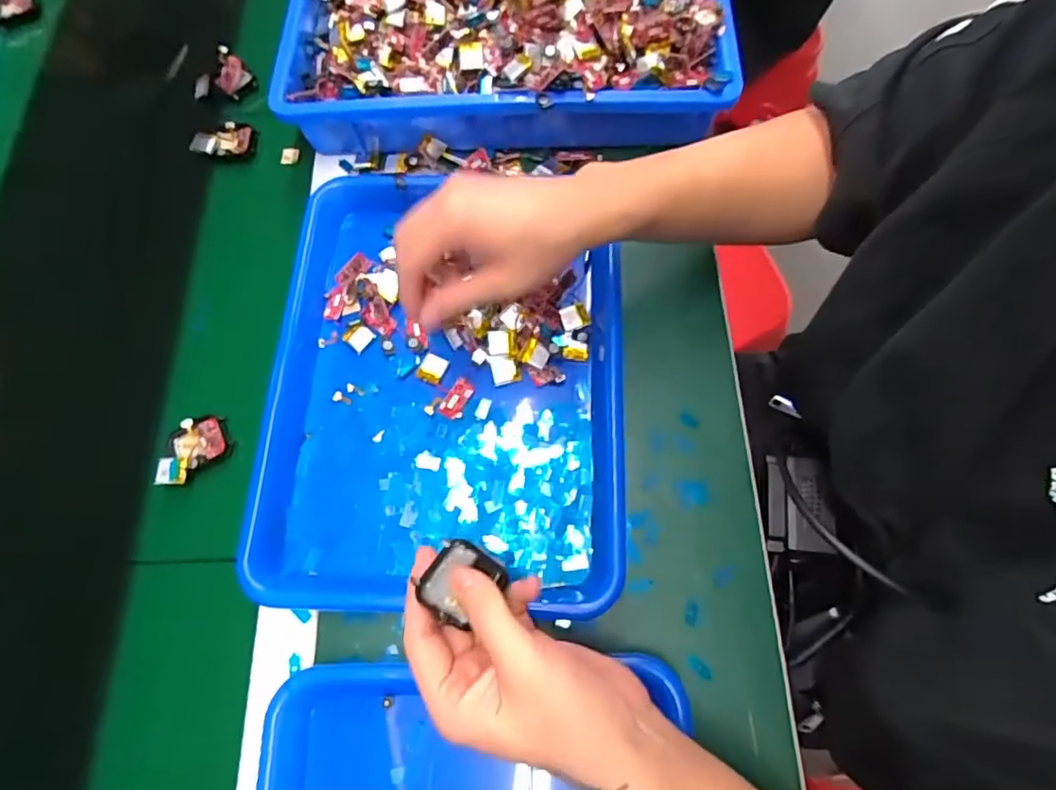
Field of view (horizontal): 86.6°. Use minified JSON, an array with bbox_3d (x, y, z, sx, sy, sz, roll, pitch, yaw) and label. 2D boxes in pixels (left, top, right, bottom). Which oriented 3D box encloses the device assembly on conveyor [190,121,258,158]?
[{"bbox_3d":[-0.281,-0.237,0.517,0.054,0.015,0.033,-1,71,1],"label":"device assembly on conveyor"}]

